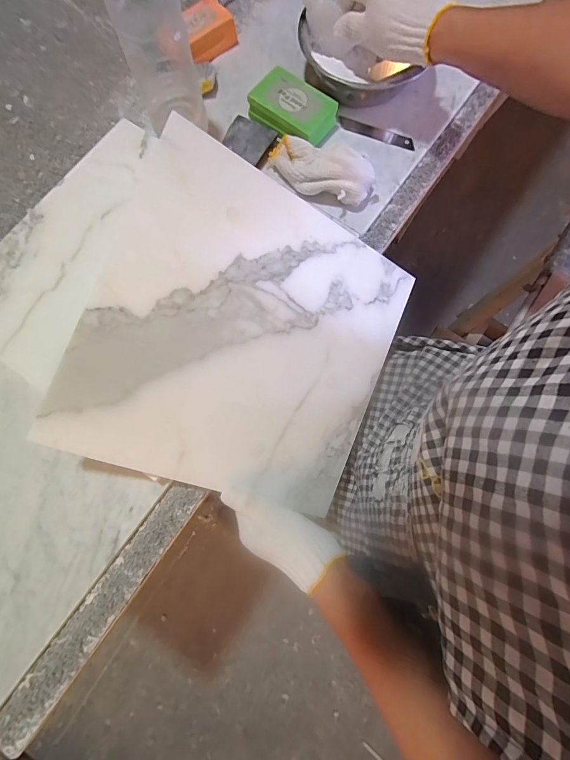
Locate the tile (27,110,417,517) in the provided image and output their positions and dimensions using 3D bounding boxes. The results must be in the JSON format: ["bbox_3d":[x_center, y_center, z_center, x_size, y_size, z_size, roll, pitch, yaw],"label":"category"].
[{"bbox_3d":[-0.028,-0.038,0.361,0.296,0.009,0.297,24,85,-24],"label":"tile"}]

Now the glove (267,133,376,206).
[{"bbox_3d":[0.041,-0.246,0.413,0.123,0.043,0.058,29,79,6],"label":"glove"}]

